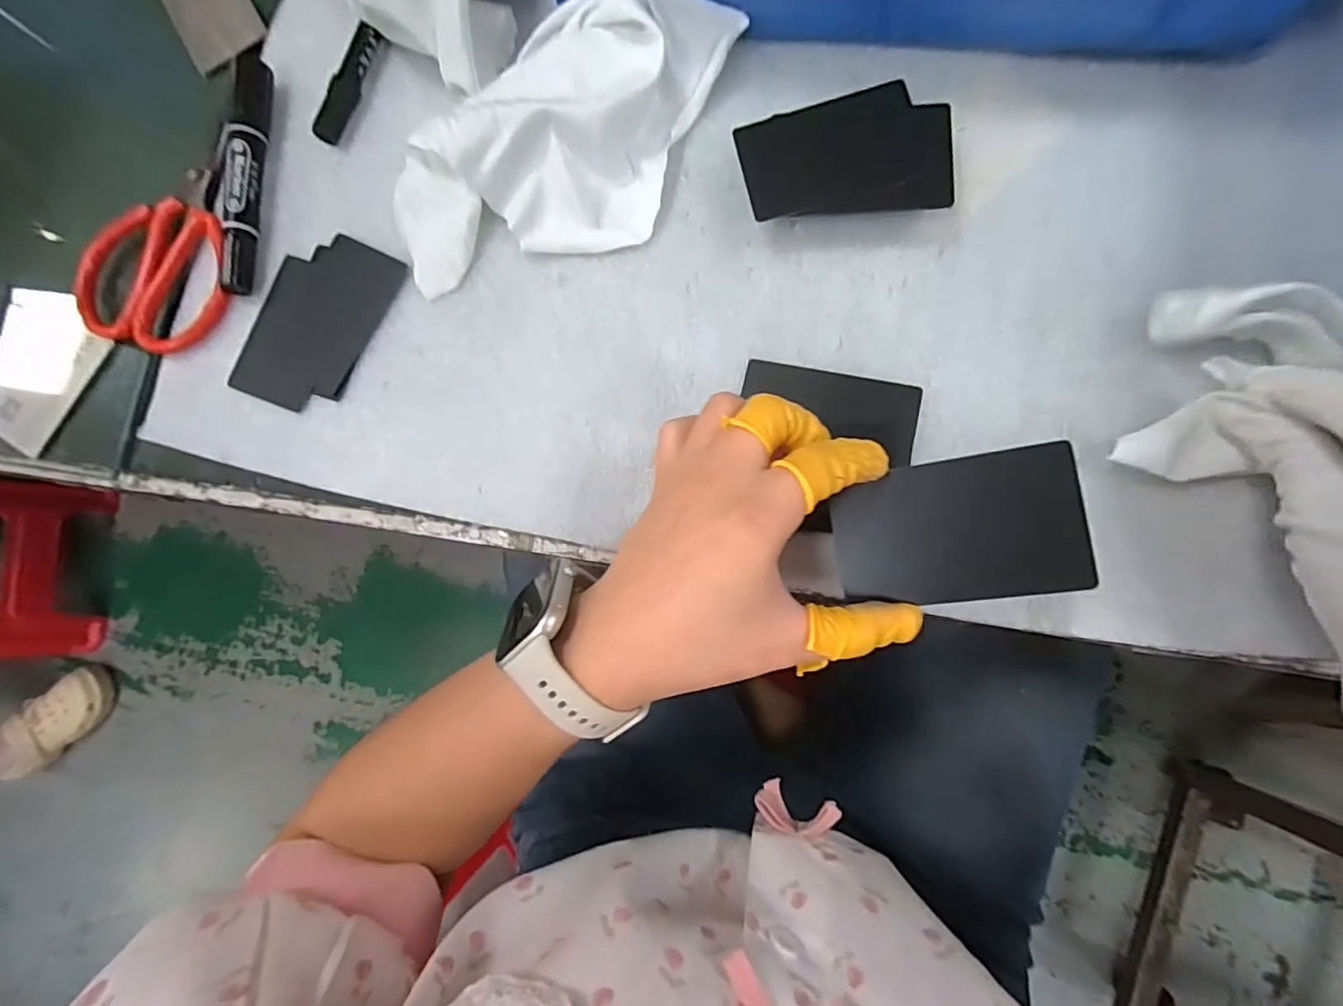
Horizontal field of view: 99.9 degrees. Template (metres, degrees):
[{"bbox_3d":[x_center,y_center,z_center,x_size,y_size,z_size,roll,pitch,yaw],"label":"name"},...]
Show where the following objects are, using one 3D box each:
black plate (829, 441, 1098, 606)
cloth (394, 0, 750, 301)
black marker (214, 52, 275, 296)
[{"bbox_3d":[0.108,0.011,0.217,0.084,0.005,0.054,-10,88,20],"label":"black plate"},{"bbox_3d":[-0.059,-0.191,0.294,0.200,0.040,0.114,-13,82,6],"label":"cloth"},{"bbox_3d":[-0.251,-0.195,0.331,0.017,0.021,0.144,1,84,7],"label":"black marker"}]

